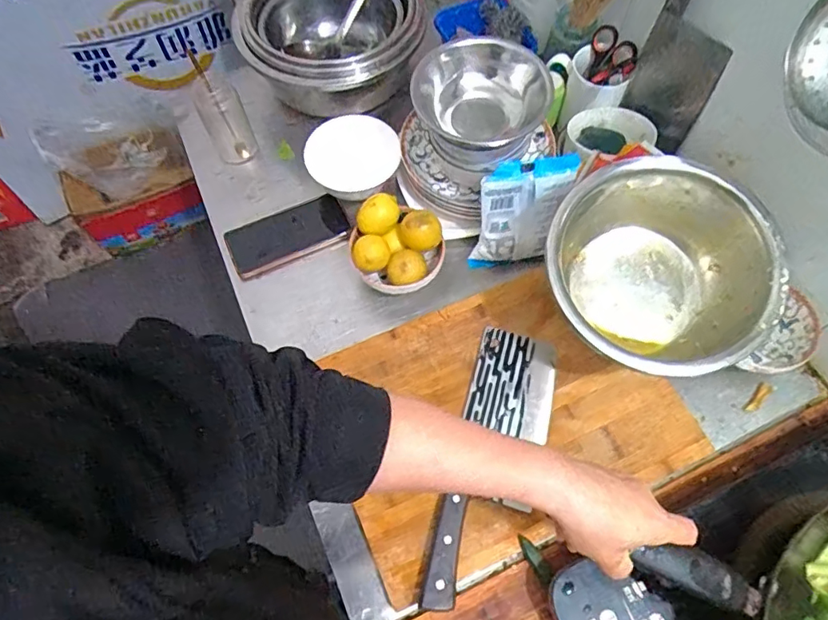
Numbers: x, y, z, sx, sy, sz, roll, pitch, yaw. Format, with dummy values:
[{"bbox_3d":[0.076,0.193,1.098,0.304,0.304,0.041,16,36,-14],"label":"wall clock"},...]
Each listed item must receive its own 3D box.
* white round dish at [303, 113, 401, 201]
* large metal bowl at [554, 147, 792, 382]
[{"bbox_3d":[-0.073,-0.200,0.712,0.108,0.054,0.113,0,64,1],"label":"white round dish"},{"bbox_3d":[0.242,-0.039,0.546,0.207,0.117,0.207,-2,79,11],"label":"large metal bowl"}]

